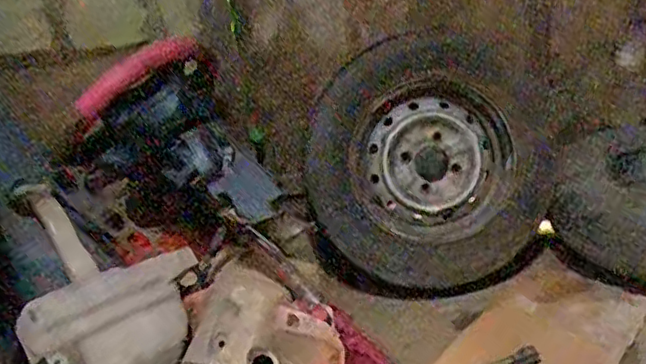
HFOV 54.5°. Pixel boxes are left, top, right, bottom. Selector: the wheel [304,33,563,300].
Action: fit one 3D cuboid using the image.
[{"bbox_3d":[0.255,-0.033,1.386,0.546,0.571,0.175,-14,10,-7],"label":"wheel"}]

